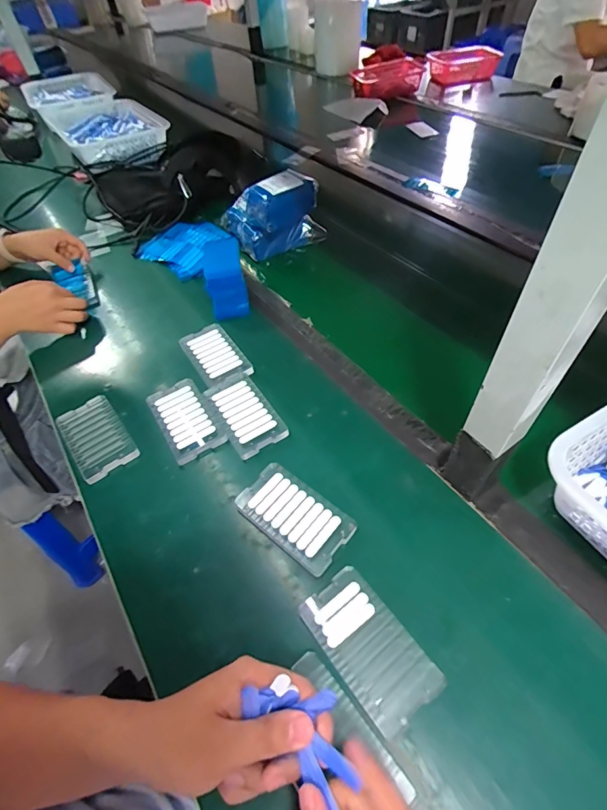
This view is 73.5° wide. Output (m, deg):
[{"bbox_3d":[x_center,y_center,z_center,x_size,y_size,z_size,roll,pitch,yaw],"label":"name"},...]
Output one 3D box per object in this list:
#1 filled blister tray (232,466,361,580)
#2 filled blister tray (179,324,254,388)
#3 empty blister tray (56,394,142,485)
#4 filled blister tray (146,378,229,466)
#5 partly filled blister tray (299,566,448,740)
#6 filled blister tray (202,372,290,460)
[{"bbox_3d":[-0.010,0.118,0.439,0.121,0.014,0.070,32,61,26],"label":"filled blister tray"},{"bbox_3d":[-0.129,-0.075,0.596,0.067,0.008,0.119,-29,55,-17],"label":"filled blister tray"},{"bbox_3d":[-0.266,0.038,0.520,0.068,0.016,0.118,-33,56,-20],"label":"empty blister tray"},{"bbox_3d":[-0.154,0.017,0.532,0.069,0.014,0.115,-27,54,-16],"label":"filled blister tray"},{"bbox_3d":[0.056,0.211,0.359,0.066,0.012,0.119,-33,56,-20],"label":"partly filled blister tray"},{"bbox_3d":[-0.078,0.011,0.531,0.069,0.013,0.120,-29,55,-17],"label":"filled blister tray"}]

